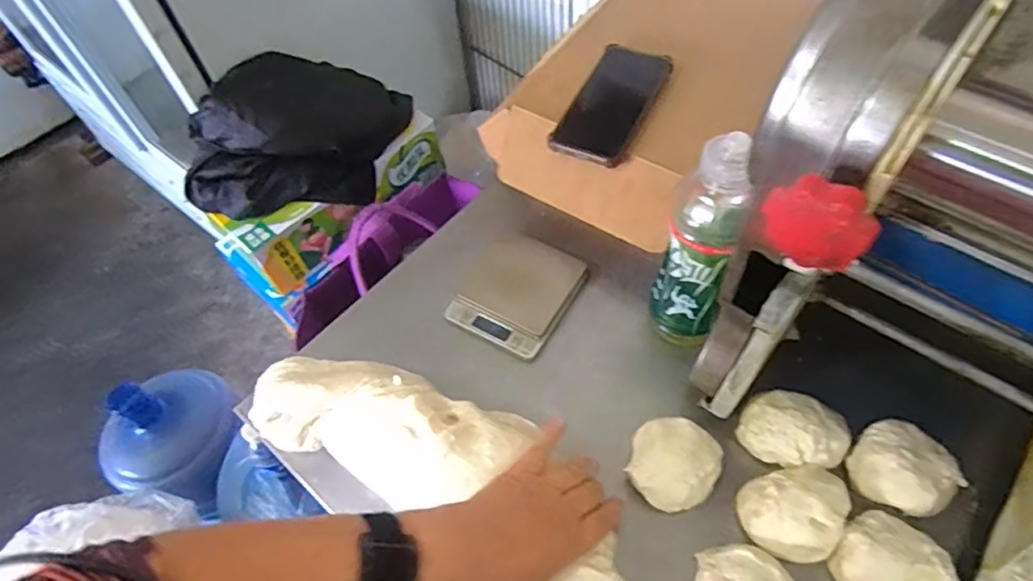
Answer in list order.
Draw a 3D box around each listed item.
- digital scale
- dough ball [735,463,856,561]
[{"bbox_3d":[0.003,0.001,0.621,0.110,0.018,0.130,26,62,20],"label":"digital scale"},{"bbox_3d":[0.217,0.170,0.460,0.080,0.034,0.065,-11,56,-3],"label":"dough ball"}]

